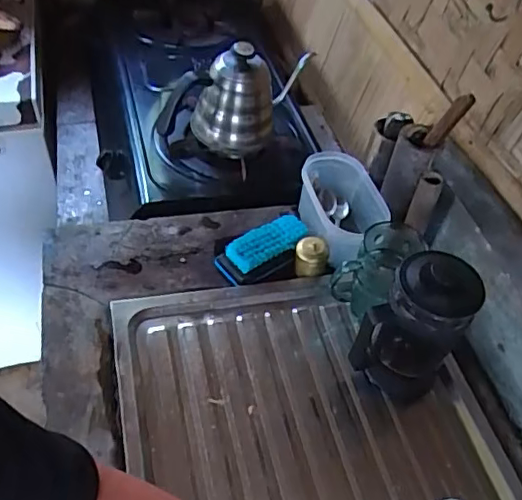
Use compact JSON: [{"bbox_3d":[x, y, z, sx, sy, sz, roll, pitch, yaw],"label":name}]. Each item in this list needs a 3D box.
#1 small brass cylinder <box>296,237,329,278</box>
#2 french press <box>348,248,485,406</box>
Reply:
[{"bbox_3d":[0.069,0.009,0.768,0.044,0.042,0.041,9,48,3],"label":"small brass cylinder"},{"bbox_3d":[0.166,0.092,0.621,0.091,0.187,0.083,29,52,19],"label":"french press"}]

